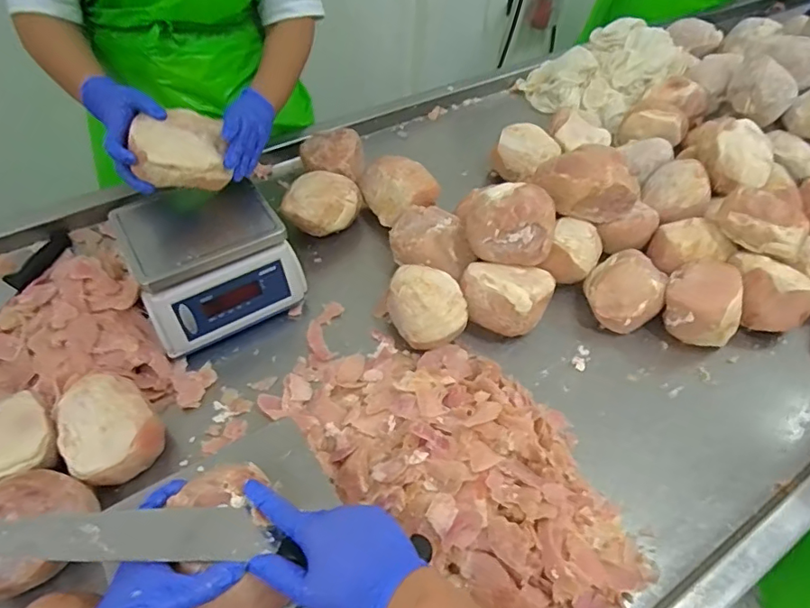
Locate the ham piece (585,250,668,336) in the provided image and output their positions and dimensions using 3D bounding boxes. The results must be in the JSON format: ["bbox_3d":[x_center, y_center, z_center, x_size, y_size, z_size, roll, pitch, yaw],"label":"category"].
[{"bbox_3d":[0.362,-0.029,0.848,0.119,0.087,0.140,27,54,19],"label":"ham piece"}]

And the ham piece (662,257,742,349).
[{"bbox_3d":[0.469,-0.003,0.816,0.118,0.105,0.098,36,57,24],"label":"ham piece"}]

